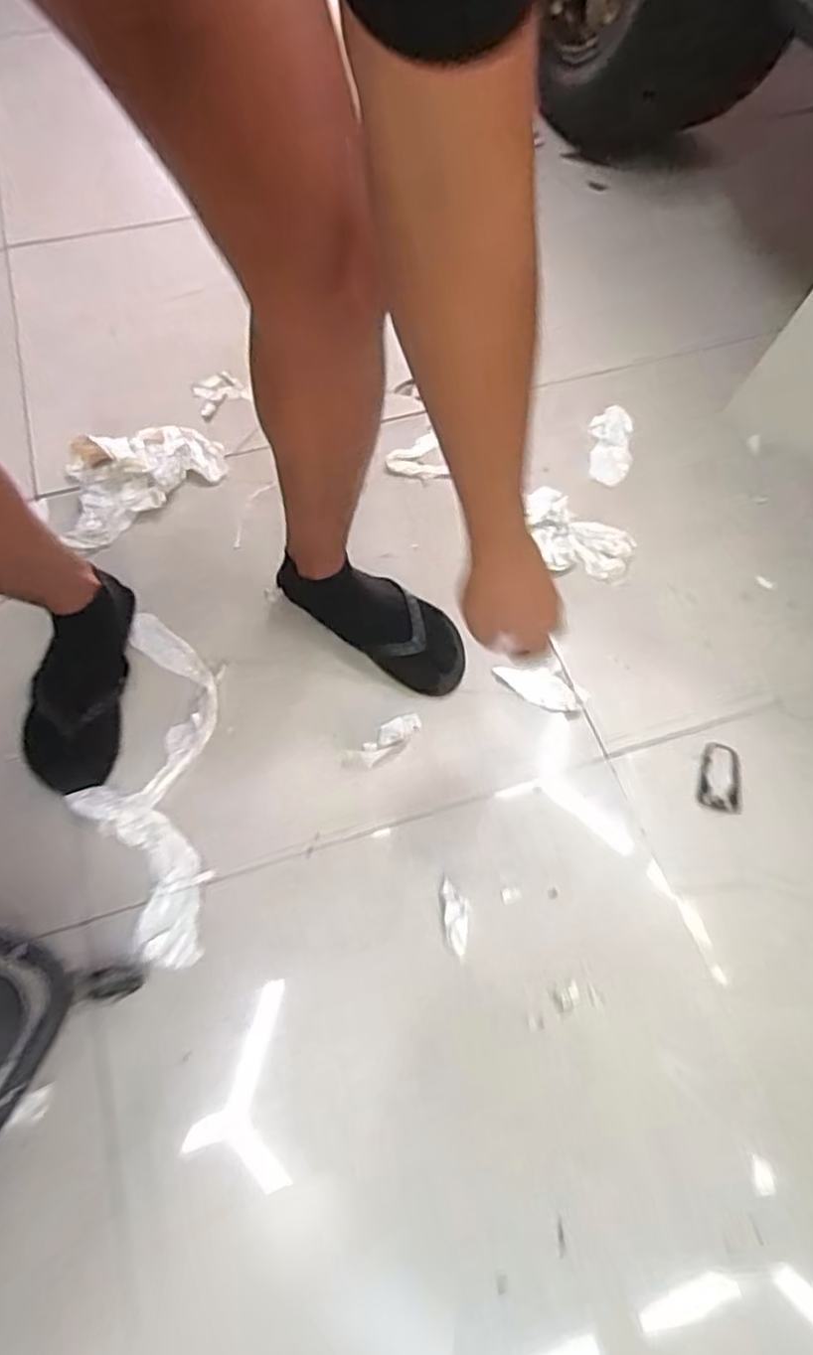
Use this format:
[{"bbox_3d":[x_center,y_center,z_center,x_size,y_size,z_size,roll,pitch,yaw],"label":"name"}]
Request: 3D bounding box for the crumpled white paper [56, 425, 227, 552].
[{"bbox_3d":[-0.392,-0.293,1.011,0.245,0.059,0.146,-35,68,-17],"label":"crumpled white paper"}]

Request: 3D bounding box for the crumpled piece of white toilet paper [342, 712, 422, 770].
[{"bbox_3d":[-0.026,0.078,0.848,0.102,0.004,0.038,-33,68,-17],"label":"crumpled piece of white toilet paper"}]

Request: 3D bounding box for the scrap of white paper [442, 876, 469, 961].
[{"bbox_3d":[0.052,0.254,0.753,0.026,0.011,0.075,-1,62,-1],"label":"scrap of white paper"}]

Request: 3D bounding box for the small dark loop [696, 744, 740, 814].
[{"bbox_3d":[0.364,0.115,0.835,0.047,0.010,0.086,10,63,4],"label":"small dark loop"}]

